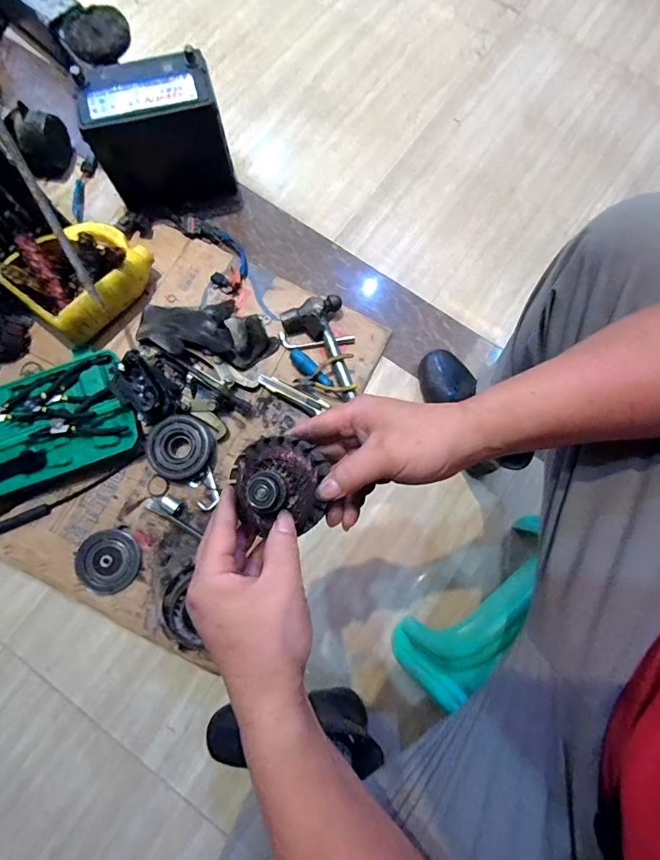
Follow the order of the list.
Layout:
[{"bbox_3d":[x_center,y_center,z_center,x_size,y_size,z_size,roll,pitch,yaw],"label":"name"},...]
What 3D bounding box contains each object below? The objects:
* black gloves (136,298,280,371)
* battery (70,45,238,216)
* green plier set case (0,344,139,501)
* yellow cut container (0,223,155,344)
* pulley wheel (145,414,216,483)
[{"bbox_3d":[-0.234,-0.190,0.788,0.262,0.061,0.132,4,78,2],"label":"black gloves"},{"bbox_3d":[-0.317,-0.550,0.812,0.232,0.213,0.137,-15,78,-2],"label":"battery"},{"bbox_3d":[-0.509,-0.018,0.754,0.289,0.034,0.219,-22,79,-4],"label":"green plier set case"},{"bbox_3d":[-0.449,-0.287,0.768,0.175,0.110,0.213,40,80,7],"label":"yellow cut container"},{"bbox_3d":[-0.265,0.033,0.748,0.102,0.046,0.111,0,78,1],"label":"pulley wheel"}]

